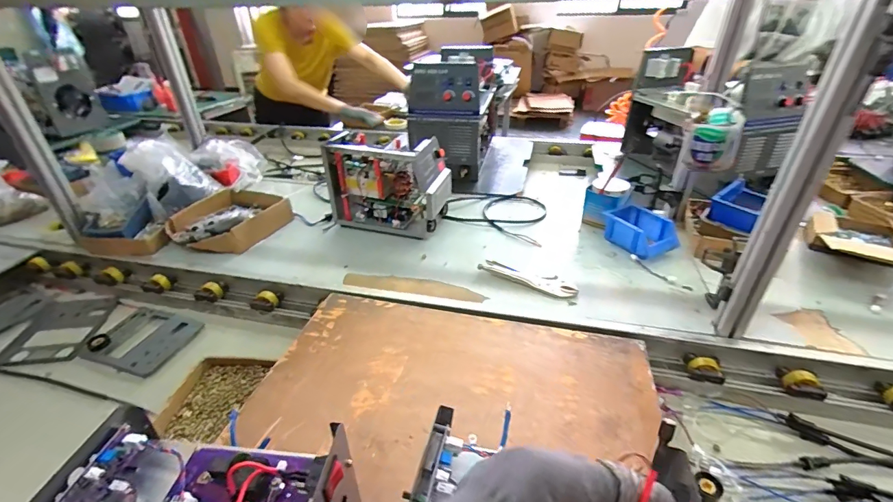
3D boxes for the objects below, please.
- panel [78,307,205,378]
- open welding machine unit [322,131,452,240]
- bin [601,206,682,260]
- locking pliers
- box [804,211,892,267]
[{"bbox_3d":[-0.651,0.189,0.863,0.189,0.020,0.151,11,35,18],"label":"panel"},{"bbox_3d":[-0.152,-0.170,1.066,0.307,0.226,0.130,8,34,14],"label":"open welding machine unit"},{"bbox_3d":[0.475,-0.044,0.991,0.120,0.073,0.154,-12,34,-16],"label":"bin"},{"bbox_3d":[0.178,0.061,0.880,0.217,0.014,0.053,19,38,28],"label":"locking pliers"},{"bbox_3d":[0.989,-0.004,0.933,0.193,0.088,0.241,-29,42,-35],"label":"box"}]

